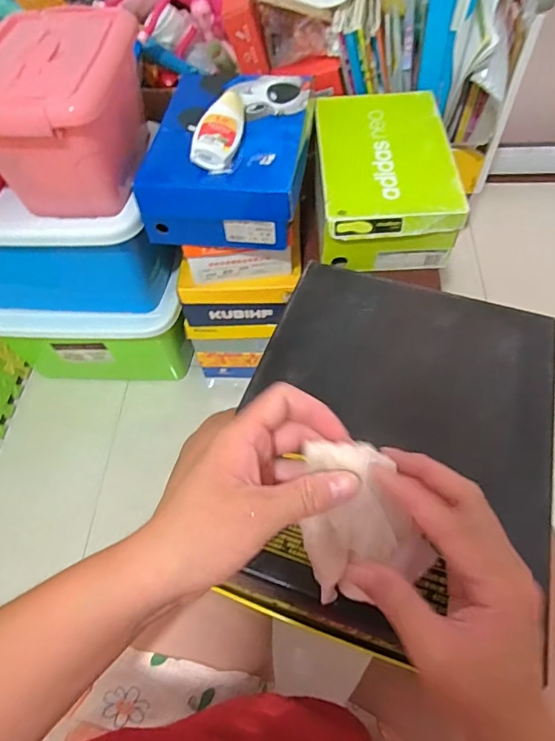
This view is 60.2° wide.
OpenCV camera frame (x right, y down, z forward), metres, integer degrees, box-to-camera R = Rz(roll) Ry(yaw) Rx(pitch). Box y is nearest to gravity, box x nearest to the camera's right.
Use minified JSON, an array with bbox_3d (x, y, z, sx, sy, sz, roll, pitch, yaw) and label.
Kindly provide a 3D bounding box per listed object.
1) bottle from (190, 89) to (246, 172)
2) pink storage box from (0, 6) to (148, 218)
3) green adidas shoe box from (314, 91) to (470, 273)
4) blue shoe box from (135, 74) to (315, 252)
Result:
[{"bbox_3d":[-0.075,-0.328,0.649,0.056,0.037,0.151,3,59,6],"label":"bottle"},{"bbox_3d":[-0.283,-0.342,0.655,0.174,0.170,0.242,-1,58,3],"label":"pink storage box"},{"bbox_3d":[0.161,-0.298,0.755,0.190,0.107,0.291,-3,58,2],"label":"green adidas shoe box"},{"bbox_3d":[-0.066,-0.307,0.707,0.207,0.105,0.248,5,59,7],"label":"blue shoe box"}]

